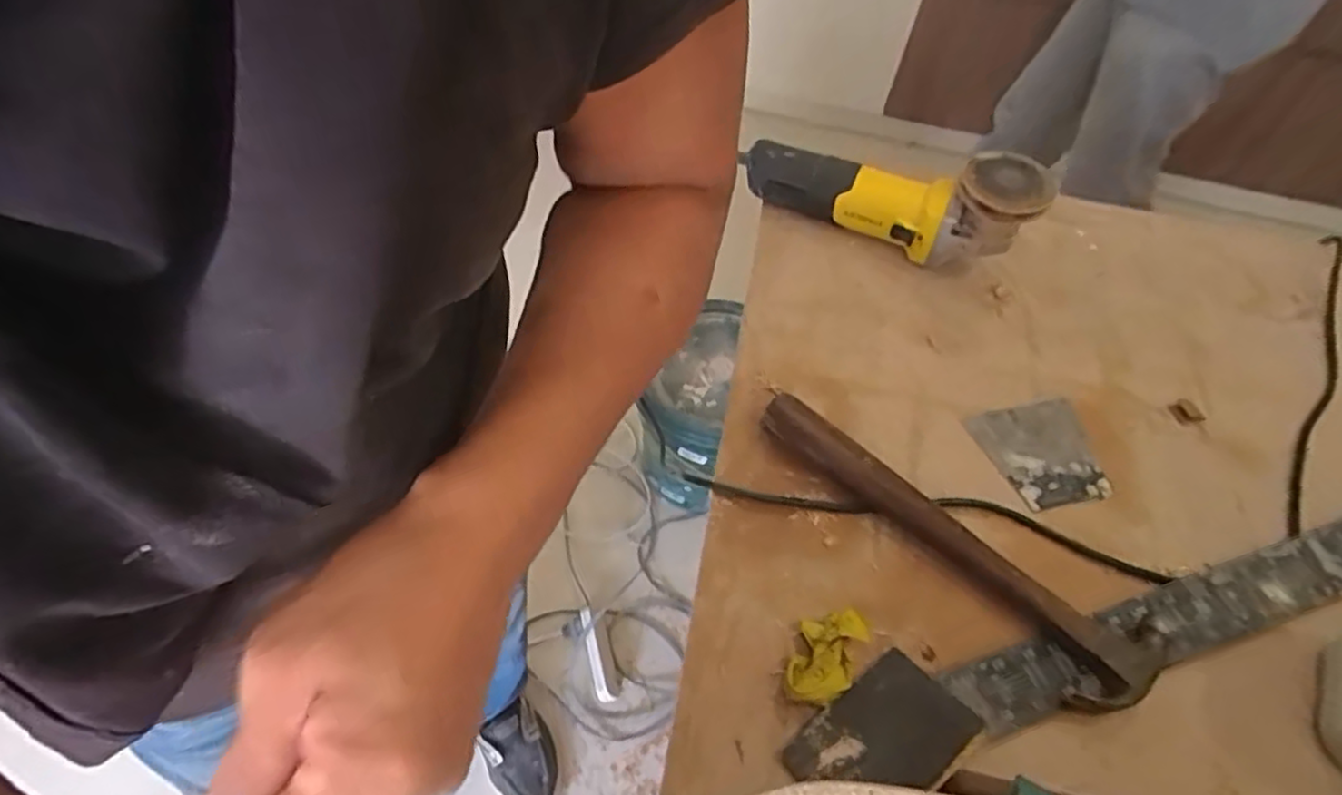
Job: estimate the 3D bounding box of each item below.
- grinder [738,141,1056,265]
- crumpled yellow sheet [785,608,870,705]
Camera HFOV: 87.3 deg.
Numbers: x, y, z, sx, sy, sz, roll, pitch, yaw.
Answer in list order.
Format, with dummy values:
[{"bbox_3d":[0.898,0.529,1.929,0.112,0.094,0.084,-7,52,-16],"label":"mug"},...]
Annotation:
[{"bbox_3d":[0.214,-0.203,0.708,0.288,0.098,0.076,19,54,25],"label":"grinder"},{"bbox_3d":[0.104,0.172,0.474,0.041,0.024,0.068,21,55,9],"label":"crumpled yellow sheet"}]

